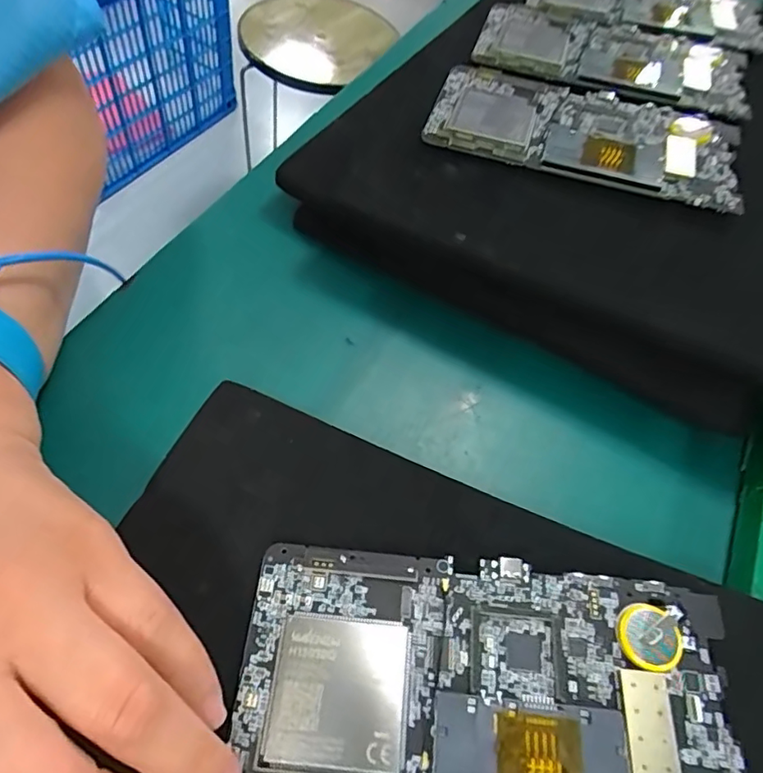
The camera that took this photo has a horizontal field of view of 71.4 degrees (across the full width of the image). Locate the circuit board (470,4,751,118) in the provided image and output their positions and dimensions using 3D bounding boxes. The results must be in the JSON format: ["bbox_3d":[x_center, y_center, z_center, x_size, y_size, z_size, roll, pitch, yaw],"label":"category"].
[{"bbox_3d":[0.131,-0.194,0.308,0.150,0.014,0.079,18,59,0],"label":"circuit board"}]

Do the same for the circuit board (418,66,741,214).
[{"bbox_3d":[0.101,-0.130,0.272,0.149,0.013,0.068,19,56,8],"label":"circuit board"}]

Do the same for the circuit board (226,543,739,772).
[{"bbox_3d":[0.033,0.094,0.168,0.151,0.008,0.074,8,60,-5],"label":"circuit board"}]

